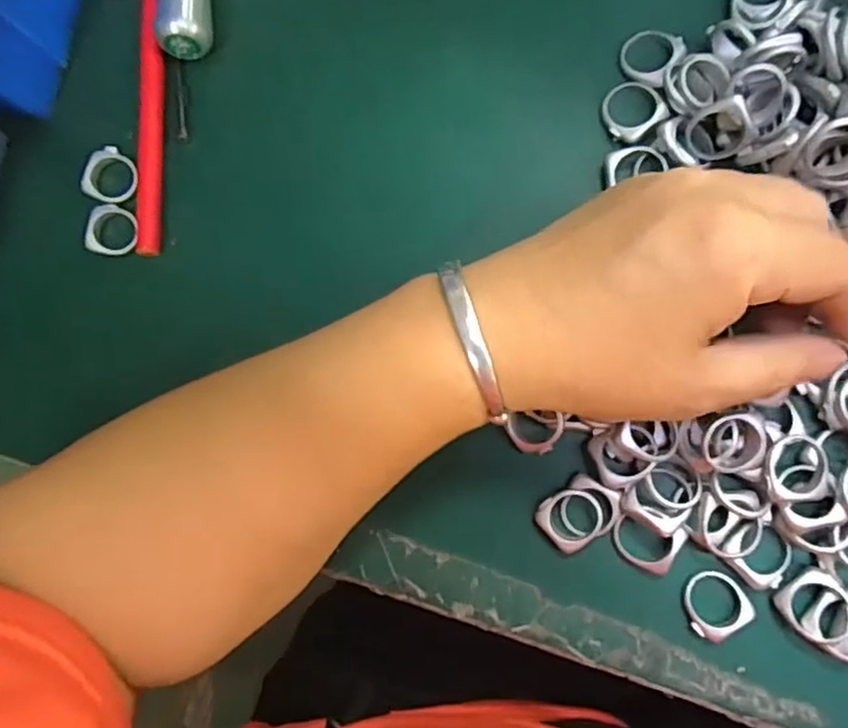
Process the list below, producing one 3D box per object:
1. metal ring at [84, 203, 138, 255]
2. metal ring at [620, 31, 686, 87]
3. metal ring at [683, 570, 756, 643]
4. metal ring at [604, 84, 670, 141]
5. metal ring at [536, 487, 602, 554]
[{"bbox_3d":[-0.129,-0.056,0.268,0.018,0.004,0.021,-1,85,8],"label":"metal ring"},{"bbox_3d":[0.086,-0.117,0.250,0.022,0.004,0.021,-1,85,8],"label":"metal ring"},{"bbox_3d":[0.101,0.083,0.228,0.021,0.004,0.022,-1,85,8],"label":"metal ring"},{"bbox_3d":[0.079,-0.097,0.248,0.022,0.004,0.023,-1,85,8],"label":"metal ring"},{"bbox_3d":[0.053,0.055,0.237,0.020,0.005,0.022,-1,85,8],"label":"metal ring"}]

